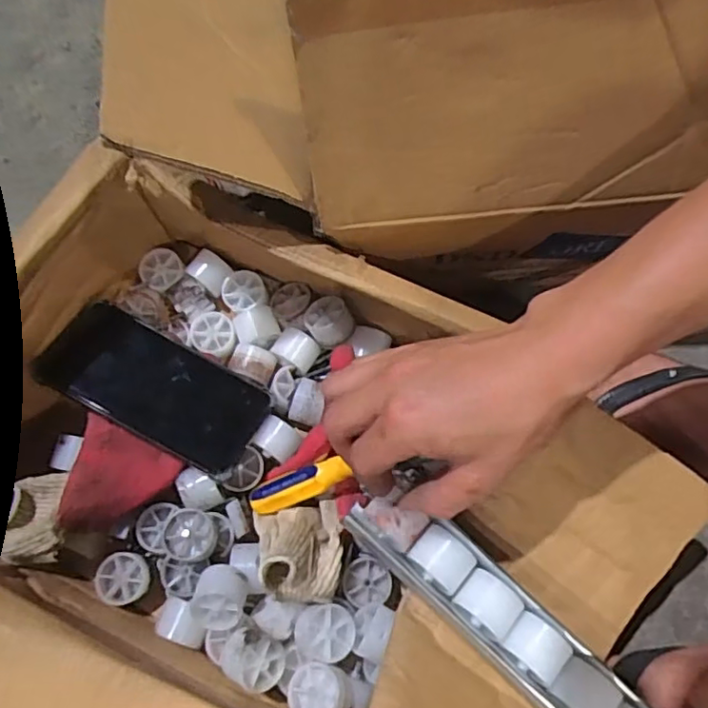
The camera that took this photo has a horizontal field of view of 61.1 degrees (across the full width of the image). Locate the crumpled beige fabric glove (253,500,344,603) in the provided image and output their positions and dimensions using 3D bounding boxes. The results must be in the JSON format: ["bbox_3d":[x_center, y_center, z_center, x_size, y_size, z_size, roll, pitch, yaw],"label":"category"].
[{"bbox_3d":[-0.036,0.135,0.409,0.058,0.056,0.065,-11,72,-4],"label":"crumpled beige fabric glove"}]

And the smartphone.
[{"bbox_3d":[-0.149,0.020,0.444,0.165,0.013,0.076,26,73,8],"label":"smartphone"}]

